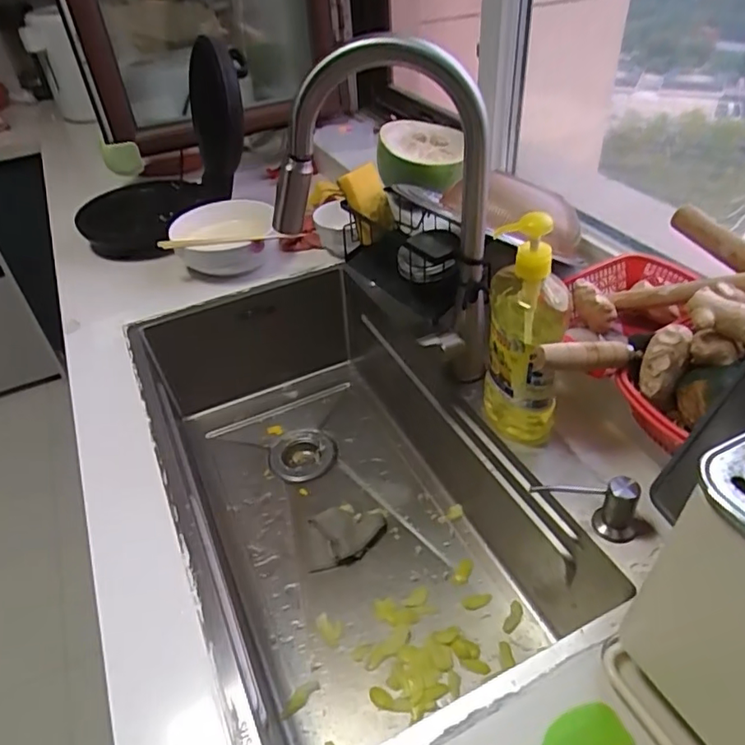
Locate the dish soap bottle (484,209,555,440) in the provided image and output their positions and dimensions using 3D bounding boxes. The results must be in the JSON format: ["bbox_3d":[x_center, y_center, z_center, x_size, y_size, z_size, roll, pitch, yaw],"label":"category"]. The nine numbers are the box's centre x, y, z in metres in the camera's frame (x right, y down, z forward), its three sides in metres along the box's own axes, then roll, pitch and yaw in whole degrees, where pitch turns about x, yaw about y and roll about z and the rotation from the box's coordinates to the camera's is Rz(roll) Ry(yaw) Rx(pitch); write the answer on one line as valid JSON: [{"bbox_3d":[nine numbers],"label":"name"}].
[{"bbox_3d":[0.169,-0.040,0.644,0.085,0.268,0.094,7,42,14],"label":"dish soap bottle"}]

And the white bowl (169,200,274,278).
[{"bbox_3d":[-0.276,-0.238,1.075,0.185,0.089,0.198,-7,40,-3],"label":"white bowl"}]

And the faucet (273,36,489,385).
[{"bbox_3d":[0.015,-0.155,0.676,0.241,0.401,0.063,2,41,8],"label":"faucet"}]

